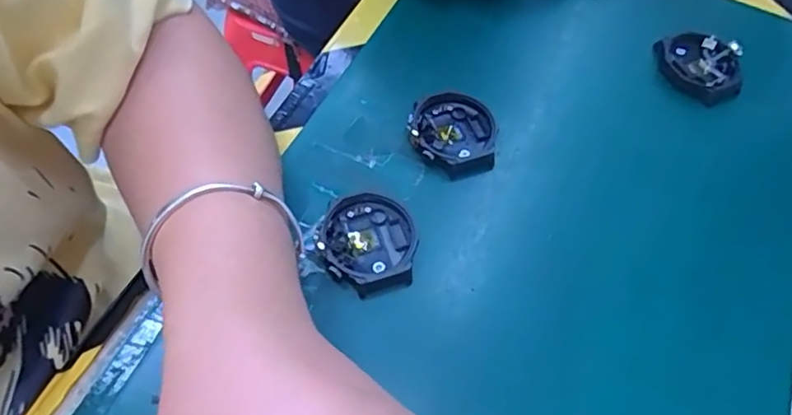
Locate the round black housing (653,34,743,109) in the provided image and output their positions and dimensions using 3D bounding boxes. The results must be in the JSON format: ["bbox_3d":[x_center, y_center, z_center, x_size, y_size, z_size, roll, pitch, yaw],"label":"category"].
[{"bbox_3d":[0.199,-0.095,0.381,0.057,0.014,0.057,2,59,-3],"label":"round black housing"}]

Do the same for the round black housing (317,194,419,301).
[{"bbox_3d":[-0.014,0.018,0.295,0.047,0.011,0.052,11,59,3],"label":"round black housing"}]

